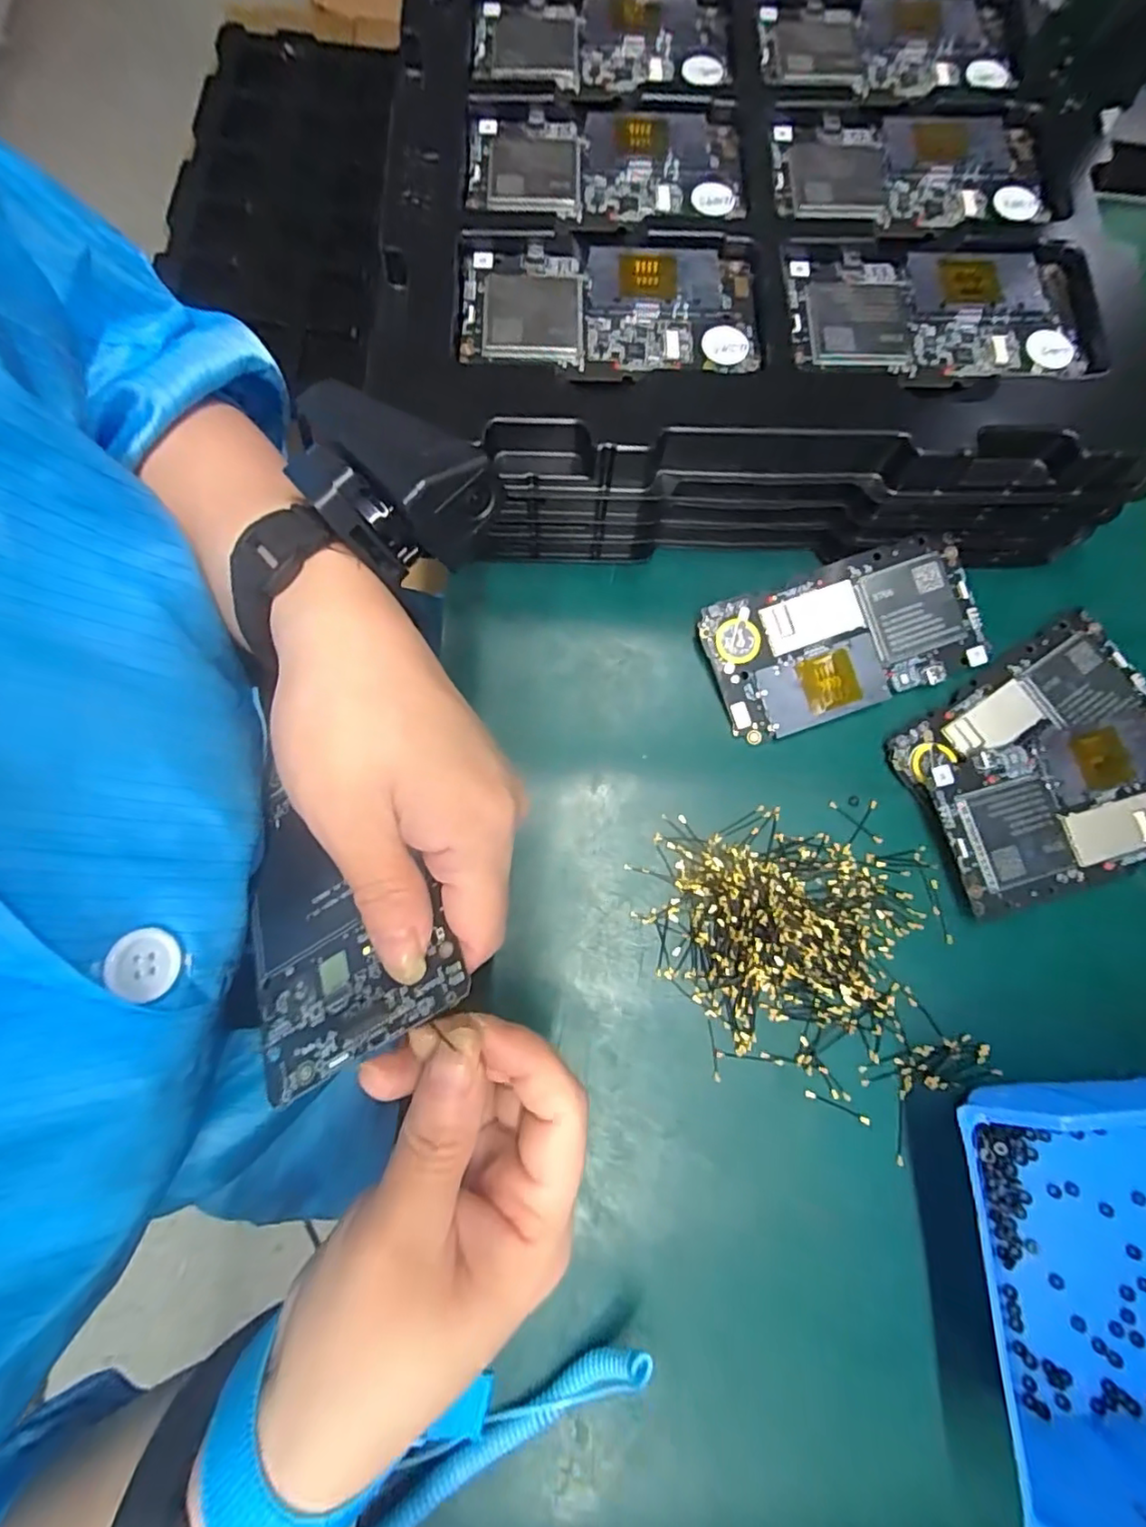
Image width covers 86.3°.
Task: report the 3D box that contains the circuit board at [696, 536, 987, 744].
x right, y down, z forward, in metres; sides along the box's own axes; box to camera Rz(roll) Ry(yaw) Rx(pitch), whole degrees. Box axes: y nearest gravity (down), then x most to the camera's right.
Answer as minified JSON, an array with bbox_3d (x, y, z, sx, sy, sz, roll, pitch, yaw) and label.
[{"bbox_3d":[0.124,-0.057,0.282,0.124,0.015,0.065,-19,78,-5],"label":"circuit board"}]

